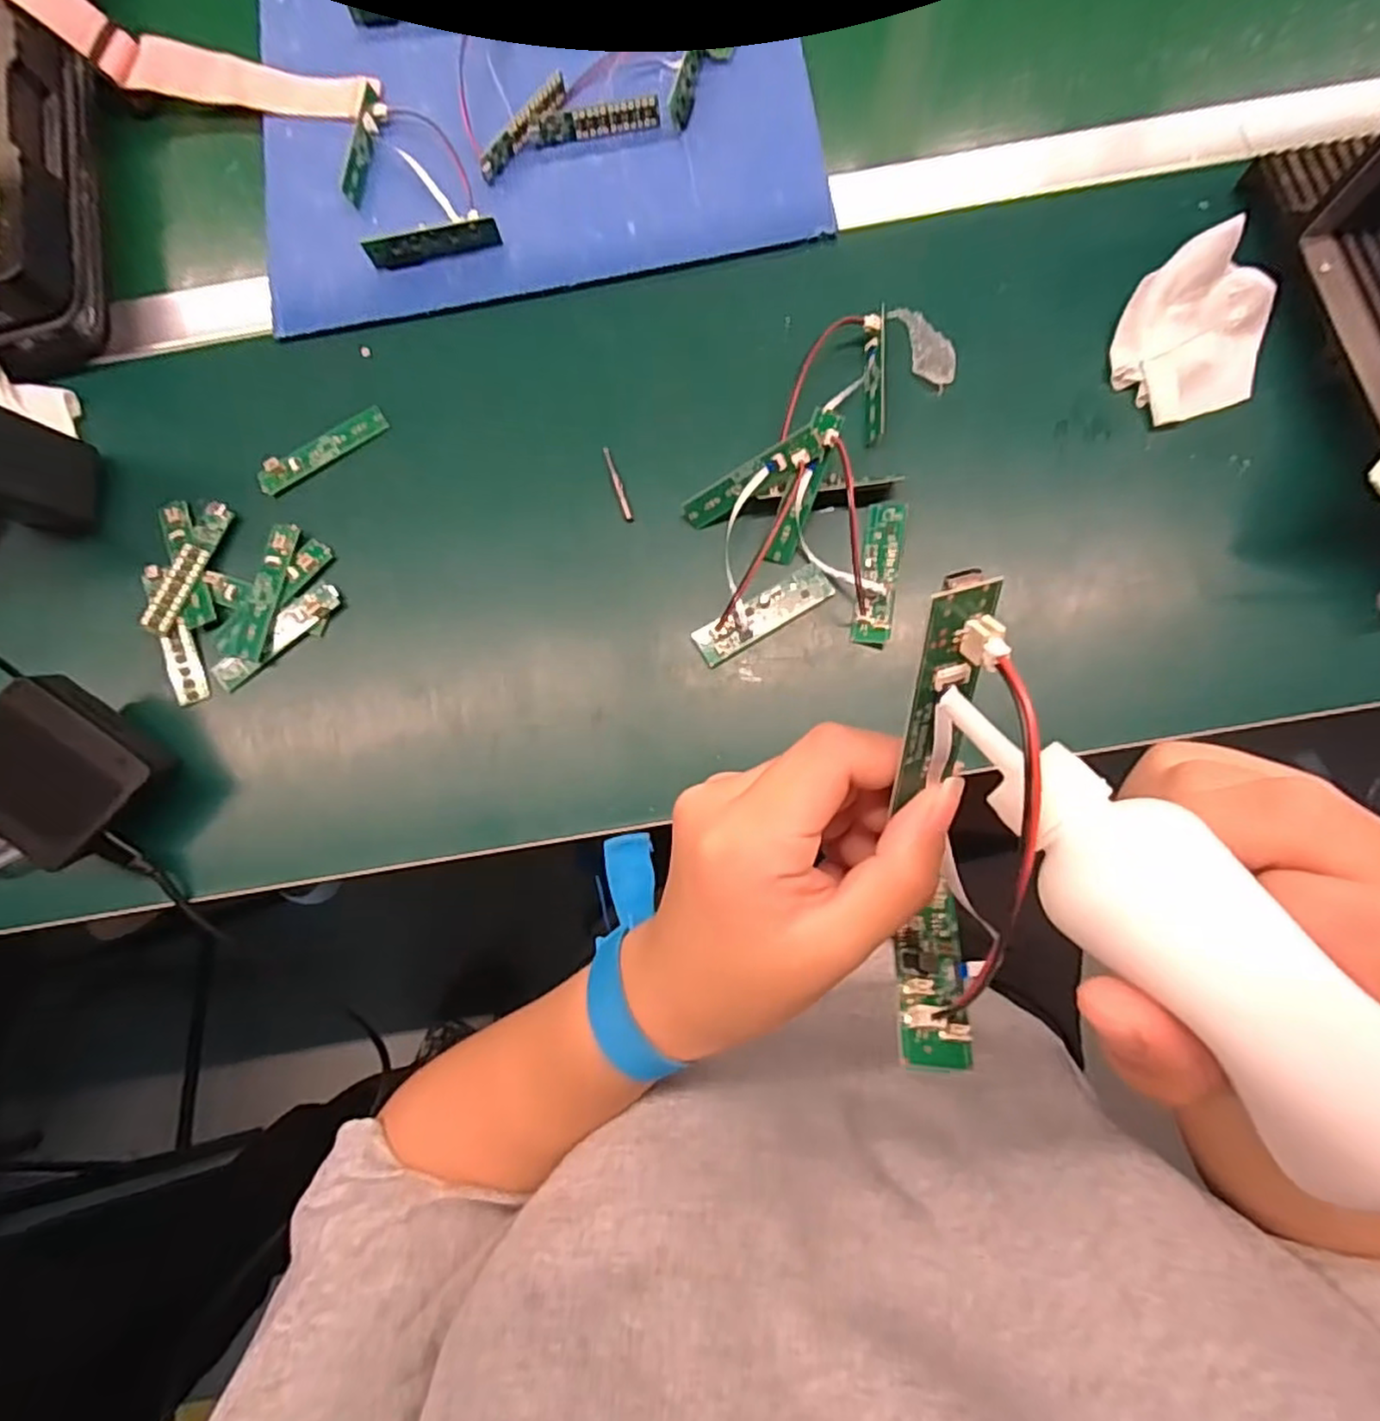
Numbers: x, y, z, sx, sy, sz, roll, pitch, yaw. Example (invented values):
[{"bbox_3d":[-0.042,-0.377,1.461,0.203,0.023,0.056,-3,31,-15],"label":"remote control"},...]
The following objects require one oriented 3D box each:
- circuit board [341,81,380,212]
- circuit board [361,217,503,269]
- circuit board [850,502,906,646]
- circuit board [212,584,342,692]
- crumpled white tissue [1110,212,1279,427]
[{"bbox_3d":[-0.213,-0.368,0.447,0.013,0.013,0.084,4,82,3],"label":"circuit board"},{"bbox_3d":[-0.159,-0.290,0.427,0.081,0.016,0.006,-10,50,2],"label":"circuit board"},{"bbox_3d":[0.108,-0.079,0.391,0.021,0.006,0.082,9,82,4],"label":"circuit board"},{"bbox_3d":[-0.243,-0.043,0.404,0.085,0.006,0.017,-40,82,-4],"label":"circuit board"},{"bbox_3d":[0.293,-0.217,0.393,0.086,0.041,0.091,44,86,7],"label":"crumpled white tissue"}]

